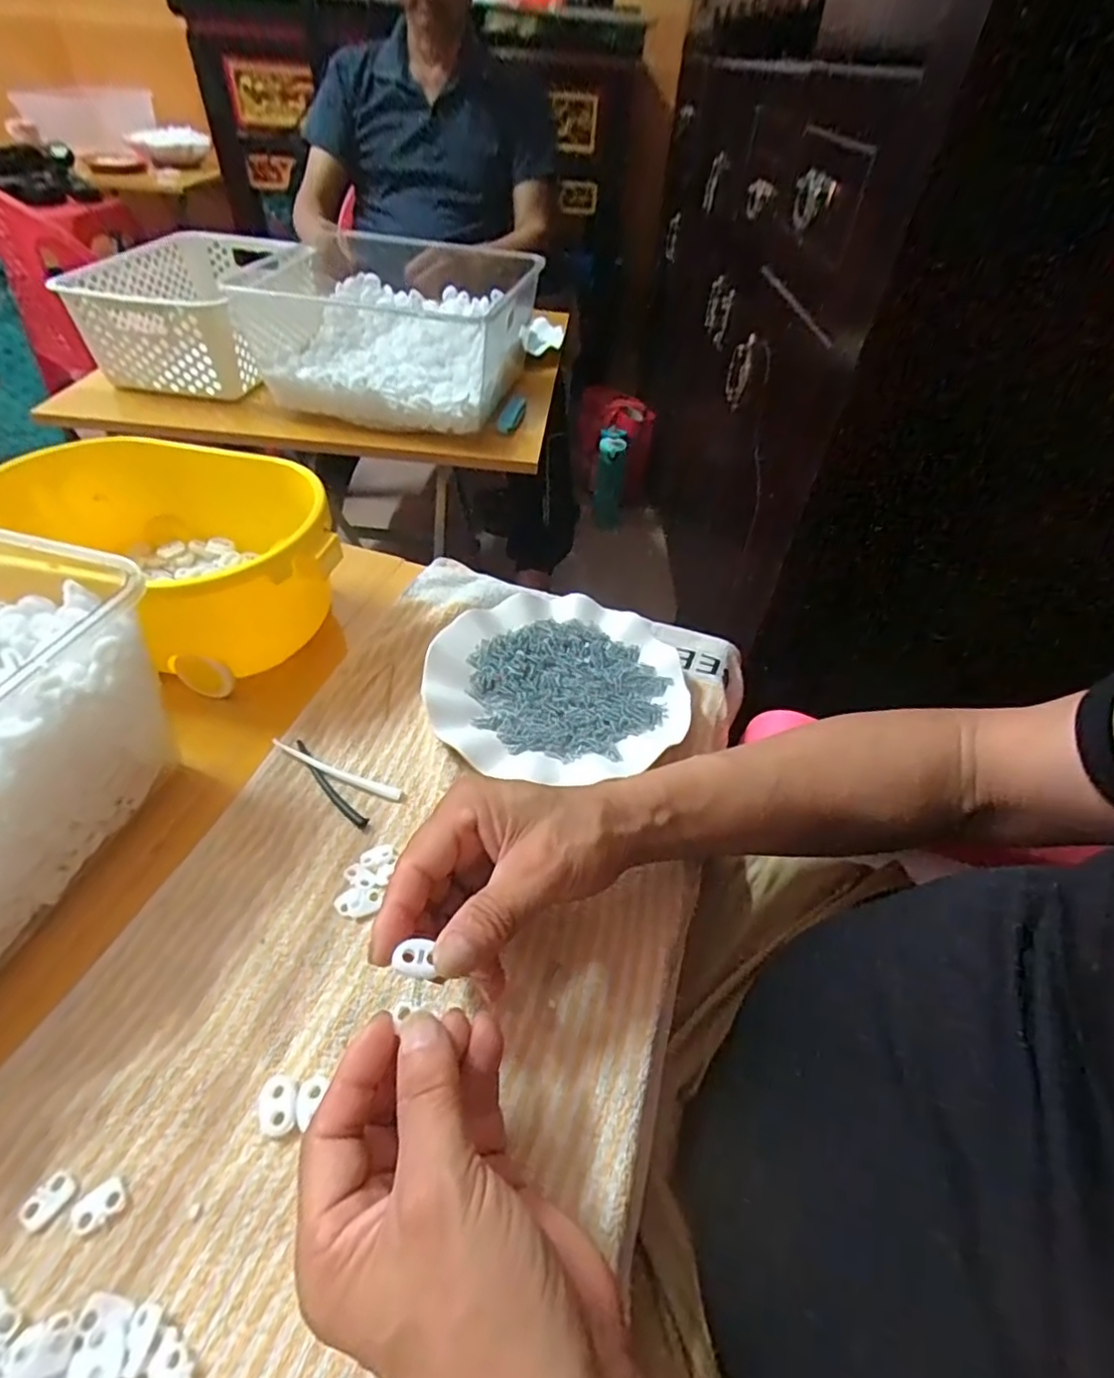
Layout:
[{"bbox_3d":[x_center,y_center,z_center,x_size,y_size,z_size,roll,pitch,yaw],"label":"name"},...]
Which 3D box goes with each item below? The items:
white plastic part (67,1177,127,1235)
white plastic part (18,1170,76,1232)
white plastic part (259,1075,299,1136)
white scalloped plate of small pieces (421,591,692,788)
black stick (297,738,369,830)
[{"bbox_3d":[-0.185,0.208,0.251,0.019,0.004,0.013,-28,55,-29],"label":"white plastic part"},{"bbox_3d":[-0.205,0.205,0.251,0.013,0.004,0.018,28,50,21],"label":"white plastic part"},{"bbox_3d":[-0.123,0.185,0.278,0.015,0.005,0.023,-7,47,-12],"label":"white plastic part"},{"bbox_3d":[0.000,-0.008,0.453,0.179,0.017,0.167,1,46,-5],"label":"white scalloped plate of small pieces"},{"bbox_3d":[-0.146,0.059,0.397,0.010,0.004,0.084,-32,56,-31],"label":"black stick"}]

